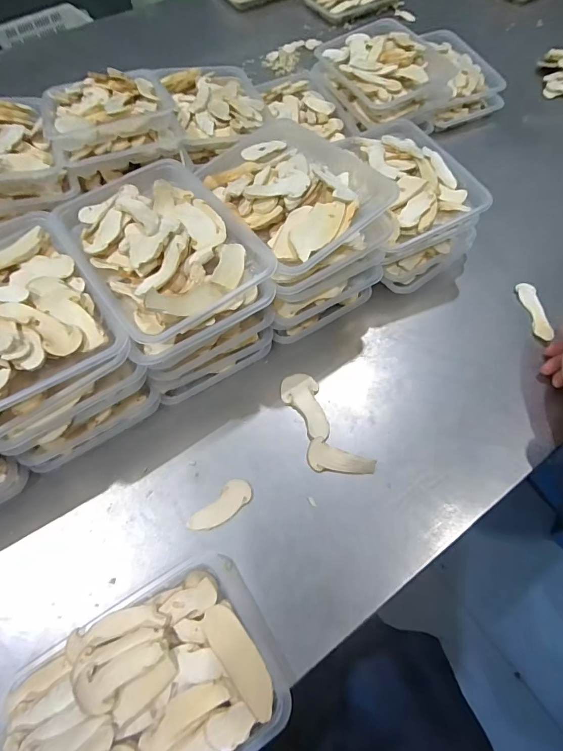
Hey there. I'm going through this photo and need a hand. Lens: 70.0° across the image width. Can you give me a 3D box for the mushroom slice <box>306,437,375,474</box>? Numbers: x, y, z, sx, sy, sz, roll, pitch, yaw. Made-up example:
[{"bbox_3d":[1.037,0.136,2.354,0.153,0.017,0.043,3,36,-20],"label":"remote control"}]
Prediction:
[{"bbox_3d":[0.057,0.082,0.387,0.064,0.008,0.029,16,64,9],"label":"mushroom slice"}]

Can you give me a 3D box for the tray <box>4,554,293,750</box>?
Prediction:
[{"bbox_3d":[-0.095,0.236,0.295,0.183,0.033,0.132,-29,66,-13],"label":"tray"}]

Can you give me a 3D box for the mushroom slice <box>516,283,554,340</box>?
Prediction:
[{"bbox_3d":[0.296,-0.075,0.471,0.021,0.004,0.081,0,63,1],"label":"mushroom slice"}]

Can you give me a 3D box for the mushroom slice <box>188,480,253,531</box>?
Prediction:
[{"bbox_3d":[-0.055,0.122,0.372,0.026,0.004,0.061,40,70,19],"label":"mushroom slice"}]

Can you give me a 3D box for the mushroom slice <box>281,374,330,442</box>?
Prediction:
[{"bbox_3d":[0.024,0.032,0.417,0.038,0.005,0.074,-12,63,-5],"label":"mushroom slice"}]

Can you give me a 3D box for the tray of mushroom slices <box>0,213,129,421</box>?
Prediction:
[{"bbox_3d":[-0.225,-0.058,0.331,0.132,0.041,0.183,-34,67,-15],"label":"tray of mushroom slices"}]

